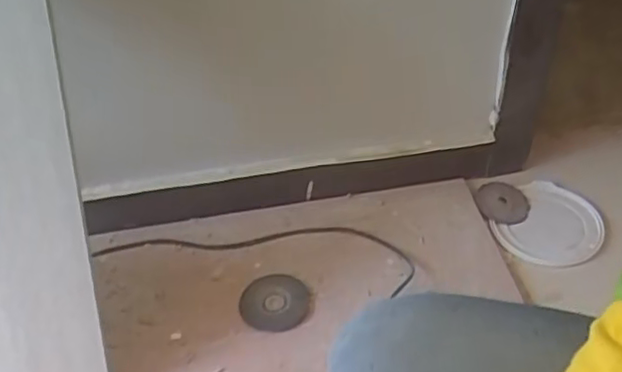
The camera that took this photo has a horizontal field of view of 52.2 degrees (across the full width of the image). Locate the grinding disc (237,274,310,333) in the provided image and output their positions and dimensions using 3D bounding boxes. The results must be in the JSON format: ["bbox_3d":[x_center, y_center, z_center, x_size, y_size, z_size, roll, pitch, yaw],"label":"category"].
[{"bbox_3d":[-0.053,0.167,0.922,0.096,0.005,0.097,-3,44,3],"label":"grinding disc"}]

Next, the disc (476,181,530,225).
[{"bbox_3d":[0.314,0.027,1.040,0.082,0.007,0.090,9,46,3],"label":"disc"}]

